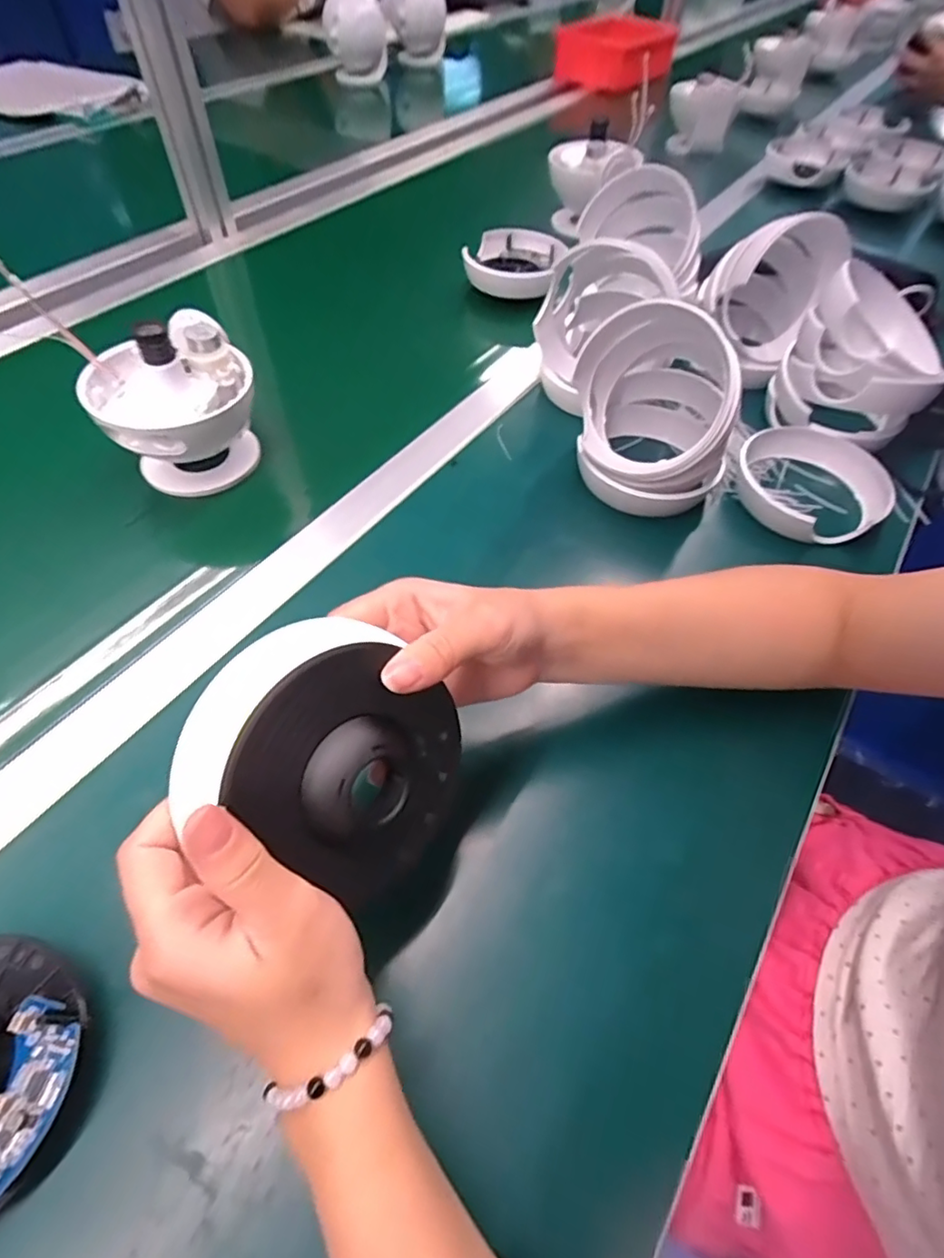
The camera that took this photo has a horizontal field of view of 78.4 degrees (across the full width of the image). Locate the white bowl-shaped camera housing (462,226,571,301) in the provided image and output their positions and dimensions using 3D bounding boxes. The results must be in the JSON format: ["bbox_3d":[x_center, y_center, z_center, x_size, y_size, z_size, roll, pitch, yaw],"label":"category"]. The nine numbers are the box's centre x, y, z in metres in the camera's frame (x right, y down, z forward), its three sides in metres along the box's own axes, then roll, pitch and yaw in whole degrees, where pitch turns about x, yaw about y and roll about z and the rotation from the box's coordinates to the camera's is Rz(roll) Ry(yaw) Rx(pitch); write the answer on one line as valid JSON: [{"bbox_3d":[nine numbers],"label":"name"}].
[{"bbox_3d":[0.046,-0.420,0.669,0.100,0.036,0.115,16,55,6],"label":"white bowl-shaped camera housing"}]

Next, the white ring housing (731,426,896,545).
[{"bbox_3d":[0.279,-0.120,0.474,0.119,0.025,0.116,28,57,14],"label":"white ring housing"}]

